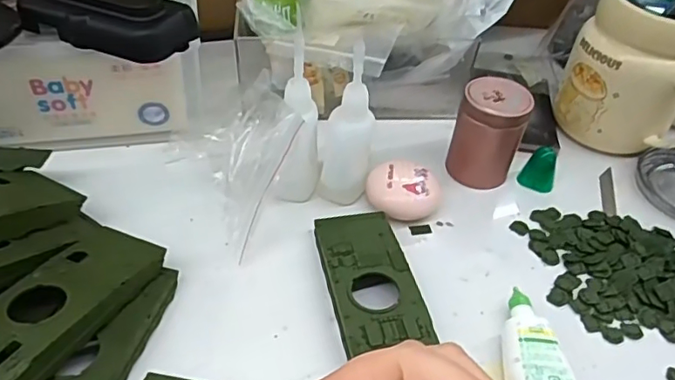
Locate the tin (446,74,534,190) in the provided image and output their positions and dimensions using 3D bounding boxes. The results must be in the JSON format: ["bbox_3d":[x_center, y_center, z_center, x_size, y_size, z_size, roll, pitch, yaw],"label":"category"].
[{"bbox_3d":[0.103,-0.039,0.390,0.043,0.066,0.038,18,45,14],"label":"tin"}]

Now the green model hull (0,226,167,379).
[{"bbox_3d":[-0.135,0.056,0.282,0.047,0.015,0.104,19,36,15],"label":"green model hull"}]

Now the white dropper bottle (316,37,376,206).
[{"bbox_3d":[0.006,-0.040,0.355,0.034,0.105,0.031,7,44,3],"label":"white dropper bottle"}]

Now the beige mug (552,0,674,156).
[{"bbox_3d":[0.223,-0.091,0.424,0.095,0.112,0.096,21,46,18],"label":"beige mug"}]

